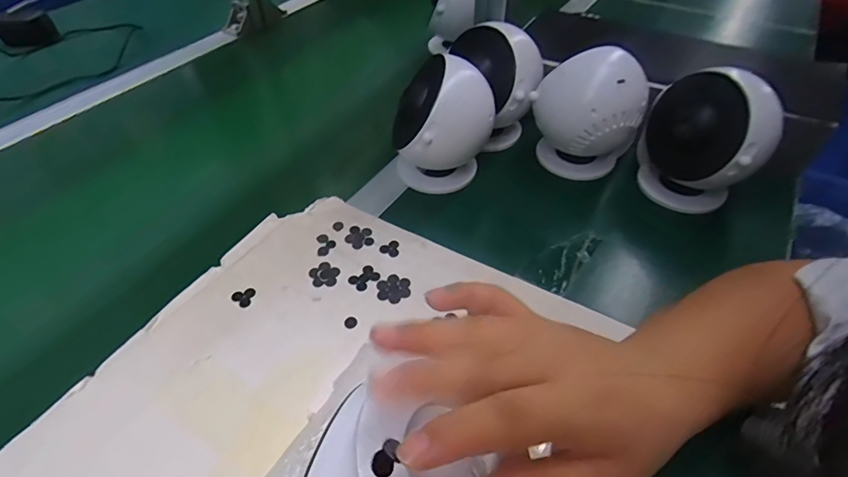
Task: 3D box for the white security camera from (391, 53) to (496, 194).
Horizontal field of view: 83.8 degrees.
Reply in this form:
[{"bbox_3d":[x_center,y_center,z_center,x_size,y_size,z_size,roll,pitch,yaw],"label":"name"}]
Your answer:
[{"bbox_3d":[0.014,-0.110,0.471,0.088,0.119,0.085,0,45,0],"label":"white security camera"}]

